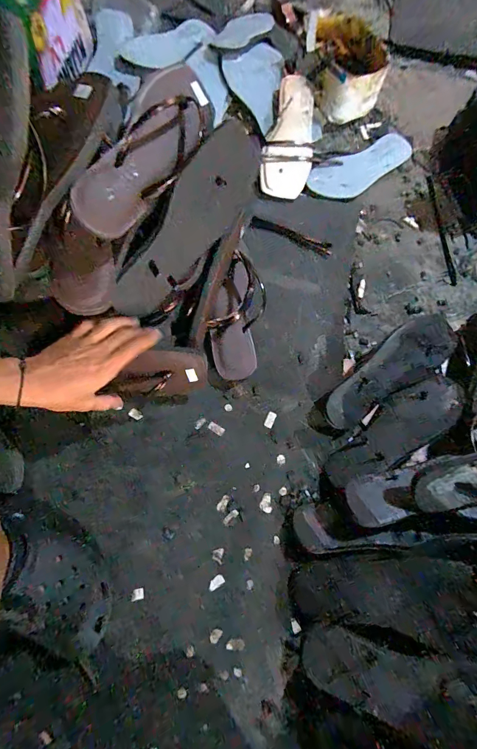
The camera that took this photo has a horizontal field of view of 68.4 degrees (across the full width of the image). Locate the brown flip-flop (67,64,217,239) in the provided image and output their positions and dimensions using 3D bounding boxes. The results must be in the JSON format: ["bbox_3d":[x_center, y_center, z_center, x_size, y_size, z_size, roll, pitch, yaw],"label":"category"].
[{"bbox_3d":[-0.103,-0.246,0.390,0.210,0.074,0.050,-52,43,-4],"label":"brown flip-flop"}]

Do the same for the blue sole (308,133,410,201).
[{"bbox_3d":[0.246,-0.419,0.703,0.244,0.012,0.086,-34,76,-11],"label":"blue sole"}]

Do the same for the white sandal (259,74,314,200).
[{"bbox_3d":[0.102,-0.466,0.688,0.094,0.058,0.258,9,73,2],"label":"white sandal"}]

